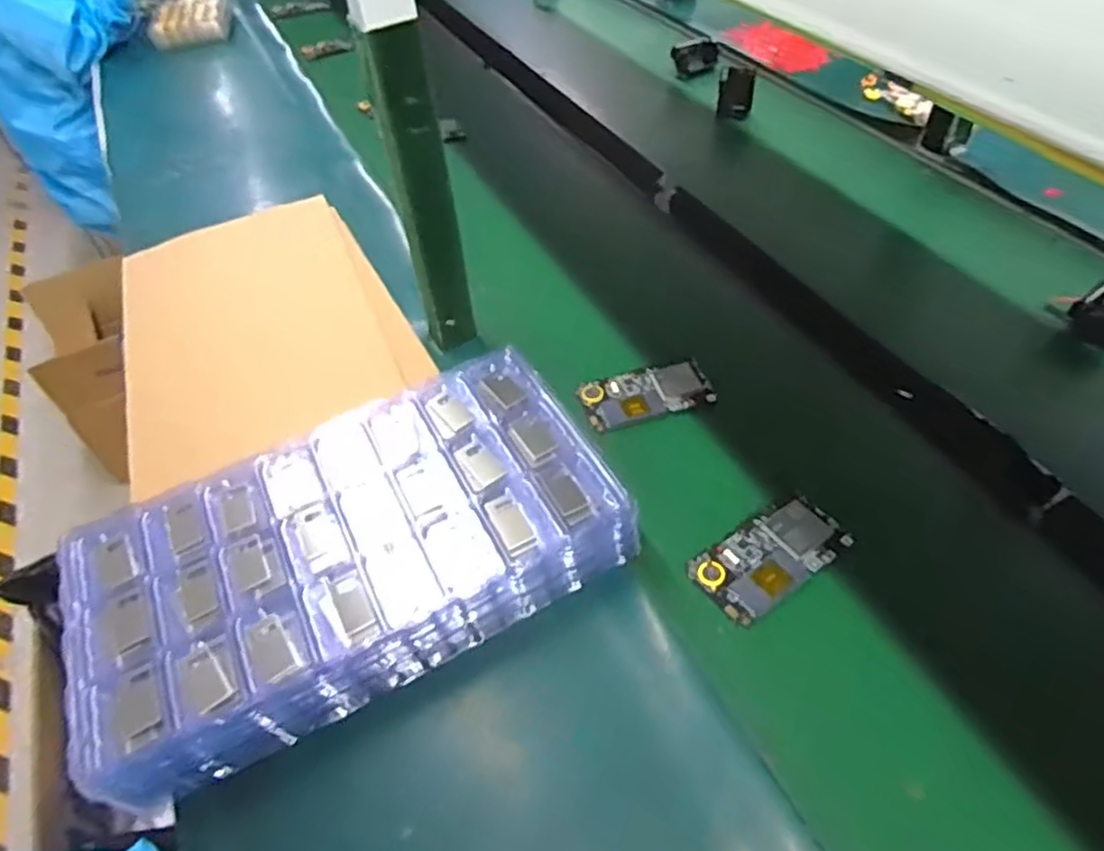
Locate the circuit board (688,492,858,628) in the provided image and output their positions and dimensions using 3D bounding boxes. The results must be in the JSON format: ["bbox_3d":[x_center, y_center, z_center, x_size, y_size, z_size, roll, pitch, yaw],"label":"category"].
[{"bbox_3d":[0.171,0.102,0.556,0.121,0.008,0.063,-30,52,-19],"label":"circuit board"}]

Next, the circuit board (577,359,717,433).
[{"bbox_3d":[0.090,-0.031,0.679,0.120,0.009,0.064,-14,48,-6],"label":"circuit board"}]

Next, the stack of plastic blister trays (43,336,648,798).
[{"bbox_3d":[-0.150,0.097,0.549,0.385,0.076,0.206,-25,50,-15],"label":"stack of plastic blister trays"}]

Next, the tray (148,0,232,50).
[{"bbox_3d":[-0.709,-0.794,1.397,0.145,0.071,0.096,-13,48,-5],"label":"tray"}]

